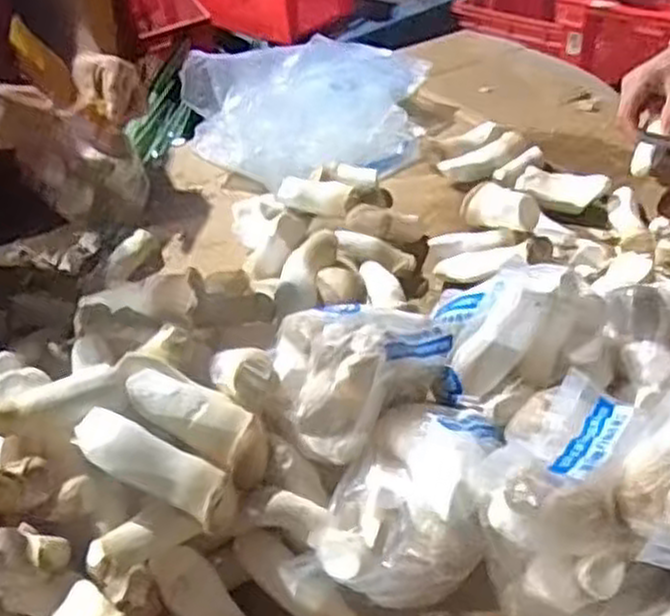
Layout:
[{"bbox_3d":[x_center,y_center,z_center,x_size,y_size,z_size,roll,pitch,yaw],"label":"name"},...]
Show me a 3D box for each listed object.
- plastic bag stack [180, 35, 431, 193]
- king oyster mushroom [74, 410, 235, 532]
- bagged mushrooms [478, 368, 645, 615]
[{"bbox_3d":[-0.038,-0.269,1.019,0.287,0.122,0.258,-6,41,3],"label":"plastic bag stack"},{"bbox_3d":[-0.117,0.105,0.532,0.117,0.031,0.034,30,48,1],"label":"king oyster mushroom"},{"bbox_3d":[0.143,0.110,0.515,0.089,0.116,0.148,4,43,13],"label":"bagged mushrooms"}]

